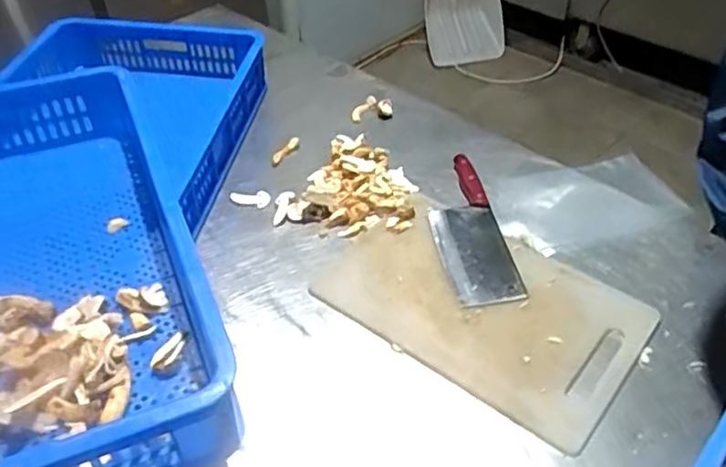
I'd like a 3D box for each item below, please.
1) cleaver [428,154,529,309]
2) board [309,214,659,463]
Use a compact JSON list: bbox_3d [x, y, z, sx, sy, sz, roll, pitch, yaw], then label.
[{"bbox_3d":[0.146,-0.012,0.960,0.095,0.016,0.292,-6,43,-5],"label":"cleaver"},{"bbox_3d":[0.151,0.090,0.866,0.389,0.020,0.245,27,50,27],"label":"board"}]

